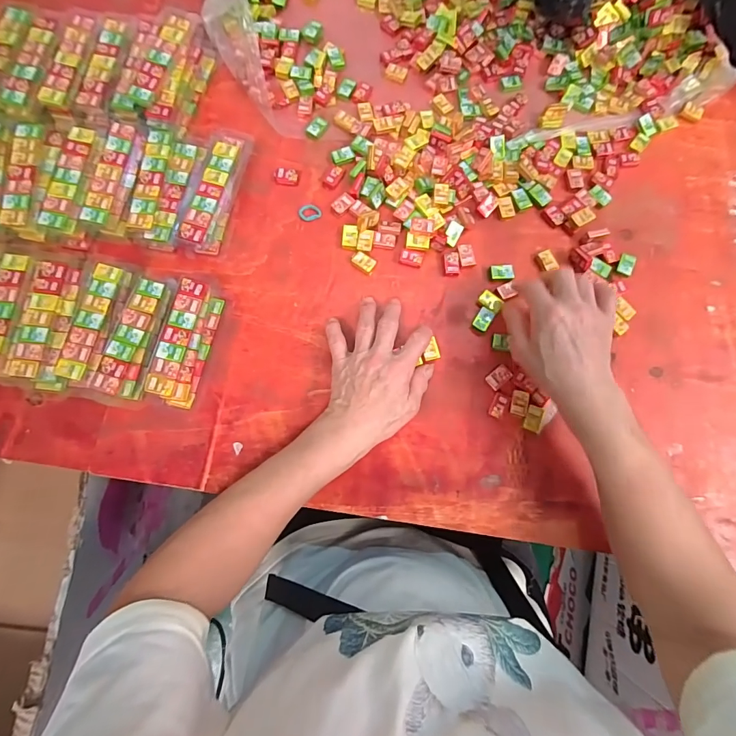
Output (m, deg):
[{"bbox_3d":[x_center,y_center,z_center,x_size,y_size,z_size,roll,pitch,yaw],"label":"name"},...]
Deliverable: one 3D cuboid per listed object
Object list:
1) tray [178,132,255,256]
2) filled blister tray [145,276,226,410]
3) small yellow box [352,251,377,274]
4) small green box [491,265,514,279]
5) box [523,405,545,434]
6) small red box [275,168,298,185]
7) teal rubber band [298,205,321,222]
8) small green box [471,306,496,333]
[{"bbox_3d":[-0.171,-0.200,0.445,0.048,0.038,0.154,13,78,1],"label":"tray"},{"bbox_3d":[-0.184,-0.027,0.407,0.042,0.027,0.125,12,78,1],"label":"filled blister tray"},{"bbox_3d":[-0.004,-0.118,0.446,0.025,0.006,0.018,28,78,5],"label":"small yellow box"},{"bbox_3d":[0.149,-0.107,0.447,0.025,0.006,0.016,1,78,-1],"label":"small green box"},{"bbox_3d":[0.170,0.052,0.413,0.016,0.005,0.027,18,78,2],"label":"box"},{"bbox_3d":[-0.095,-0.223,0.467,0.026,0.009,0.019,1,78,-1],"label":"small red box"},{"bbox_3d":[-0.066,-0.179,0.460,0.025,0.004,0.021,-3,78,-2],"label":"teal rubber band"},{"bbox_3d":[0.125,-0.052,0.435,0.017,0.006,0.026,31,79,5],"label":"small green box"}]

